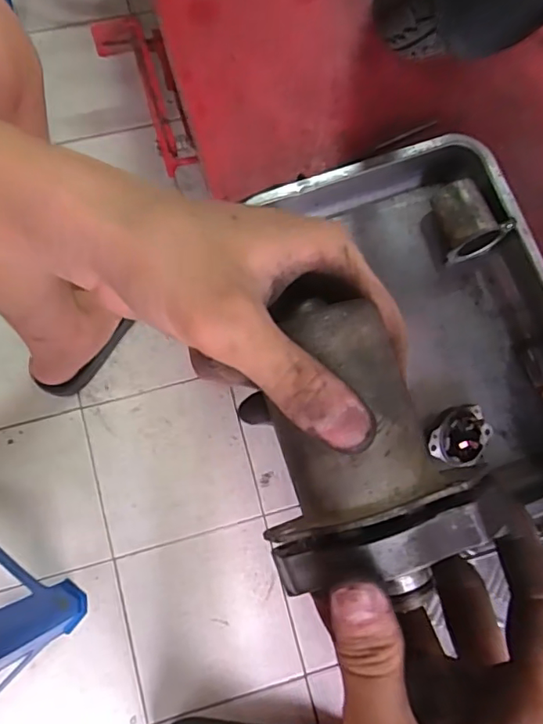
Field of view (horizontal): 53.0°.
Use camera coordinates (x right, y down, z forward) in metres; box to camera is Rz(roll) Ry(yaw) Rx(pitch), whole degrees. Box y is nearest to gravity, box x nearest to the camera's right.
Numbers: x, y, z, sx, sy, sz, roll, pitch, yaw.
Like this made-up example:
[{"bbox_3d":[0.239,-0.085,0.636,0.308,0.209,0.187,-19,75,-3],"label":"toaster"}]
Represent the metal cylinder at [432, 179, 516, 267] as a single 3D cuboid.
[{"bbox_3d":[0.212,-0.155,0.591,0.067,0.062,0.077,-13,78,-4],"label":"metal cylinder"}]

